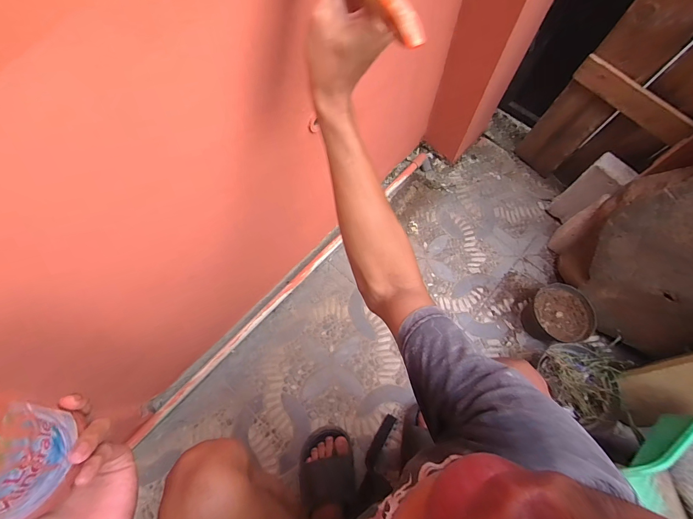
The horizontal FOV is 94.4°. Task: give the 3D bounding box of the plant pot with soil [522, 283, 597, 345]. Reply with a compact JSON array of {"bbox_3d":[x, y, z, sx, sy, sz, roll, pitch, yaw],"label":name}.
[{"bbox_3d":[0.537,0.142,0.819,0.143,0.099,0.137,-1,71,2],"label":"plant pot with soil"}]

